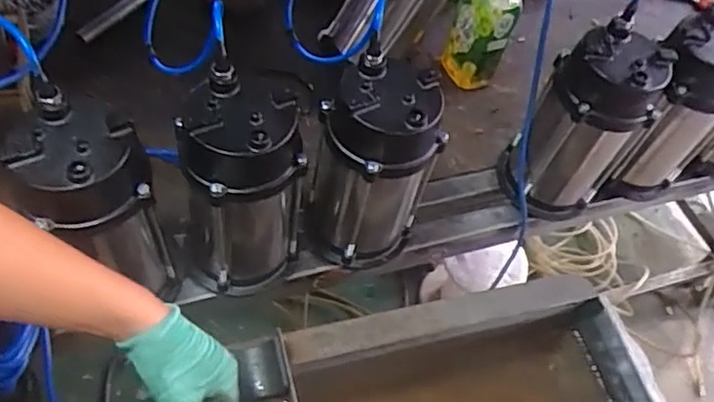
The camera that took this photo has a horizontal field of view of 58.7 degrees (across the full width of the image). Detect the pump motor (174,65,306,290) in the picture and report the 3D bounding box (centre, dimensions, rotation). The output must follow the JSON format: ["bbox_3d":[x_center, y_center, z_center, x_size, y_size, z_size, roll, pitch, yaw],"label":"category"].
[{"bbox_3d":[-0.131,-0.005,0.713,0.125,0.262,0.111,-17,59,-19],"label":"pump motor"}]

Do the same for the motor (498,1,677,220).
[{"bbox_3d":[0.293,-0.095,0.839,0.133,0.255,0.112,29,56,12],"label":"motor"}]

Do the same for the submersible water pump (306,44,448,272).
[{"bbox_3d":[0.015,-0.032,0.750,0.141,0.264,0.108,5,55,-5],"label":"submersible water pump"}]

